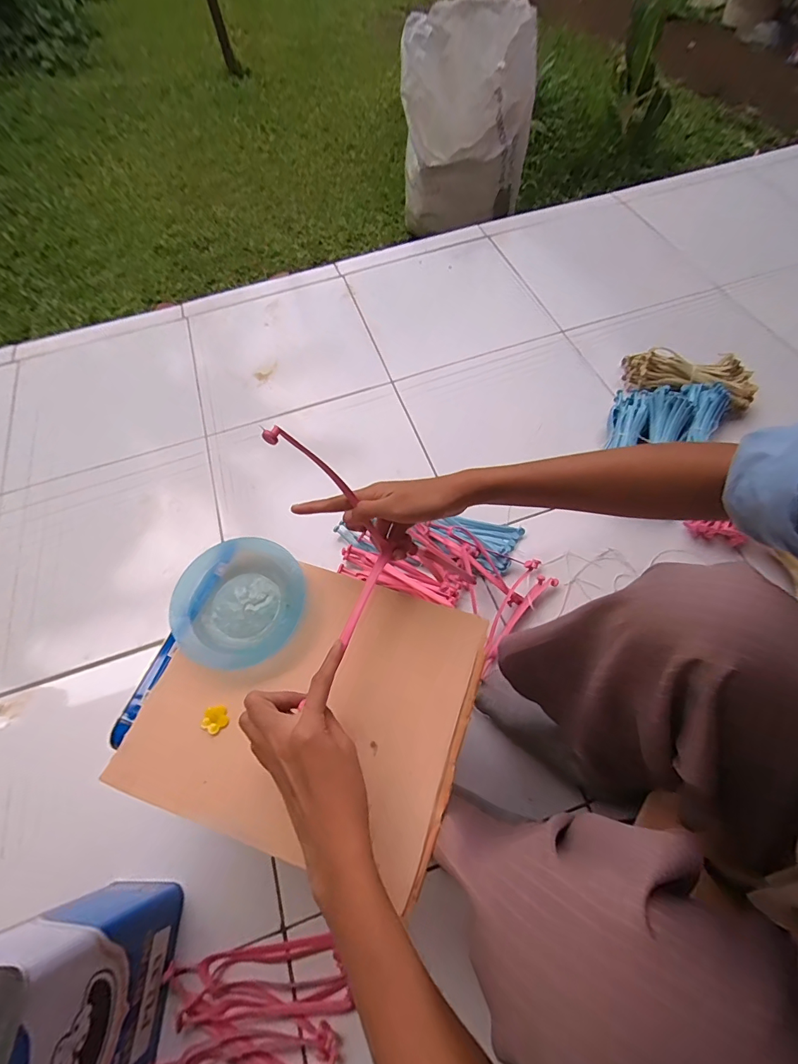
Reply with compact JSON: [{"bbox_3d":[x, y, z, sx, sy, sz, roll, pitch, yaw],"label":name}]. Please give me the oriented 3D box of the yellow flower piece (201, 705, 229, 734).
[{"bbox_3d":[-0.168,0.171,0.396,0.022,0.005,0.023,-1,62,3],"label":"yellow flower piece"}]

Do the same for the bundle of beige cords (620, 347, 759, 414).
[{"bbox_3d":[0.548,-0.295,0.827,0.225,0.064,0.083,19,65,13],"label":"bundle of beige cords"}]

